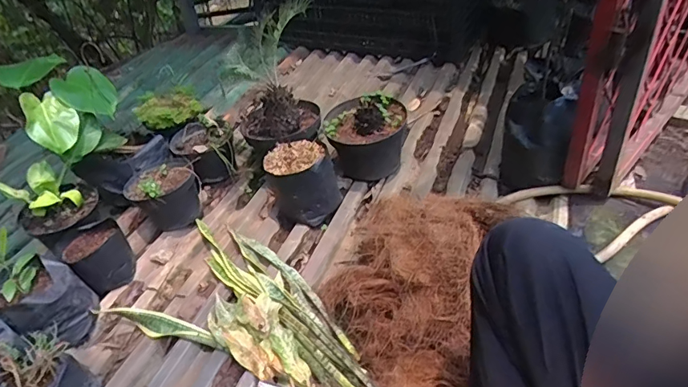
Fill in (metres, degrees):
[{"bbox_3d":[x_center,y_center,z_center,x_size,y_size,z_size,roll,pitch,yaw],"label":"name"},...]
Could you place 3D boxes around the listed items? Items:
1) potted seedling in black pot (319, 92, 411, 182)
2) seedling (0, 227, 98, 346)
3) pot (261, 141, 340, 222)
[{"bbox_3d":[0.061,-0.161,1.289,0.214,0.195,0.220,-1,38,4],"label":"potted seedling in black pot"},{"bbox_3d":[-0.609,0.196,0.934,0.156,0.228,0.145,18,46,28],"label":"seedling"},{"bbox_3d":[-0.098,-0.018,1.153,0.160,0.176,0.138,-11,39,-7],"label":"pot"}]

